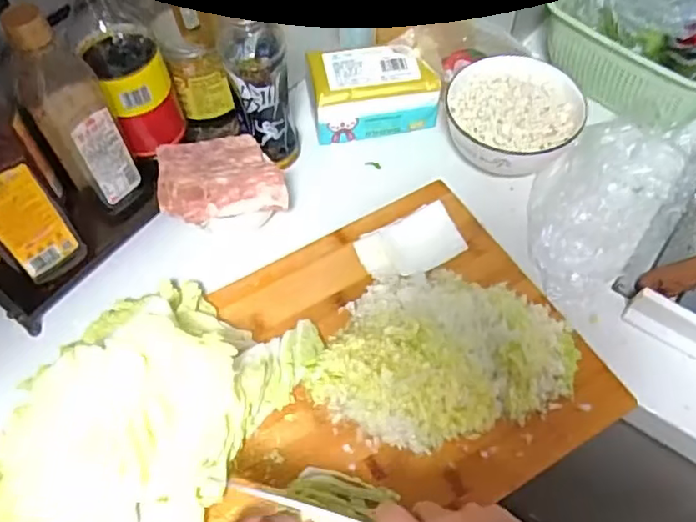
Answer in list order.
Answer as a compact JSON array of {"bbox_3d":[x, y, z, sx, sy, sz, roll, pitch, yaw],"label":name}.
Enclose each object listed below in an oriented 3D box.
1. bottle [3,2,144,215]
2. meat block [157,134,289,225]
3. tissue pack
[{"bbox_3d":[-0.254,-0.136,0.578,0.059,0.222,0.059,-27,61,-15],"label":"bottle"},{"bbox_3d":[-0.130,-0.096,0.635,0.123,0.036,0.103,-8,58,-3],"label":"meat block"},{"bbox_3d":[0.030,-0.198,0.727,0.140,0.077,0.074,-8,58,-4],"label":"tissue pack"}]

